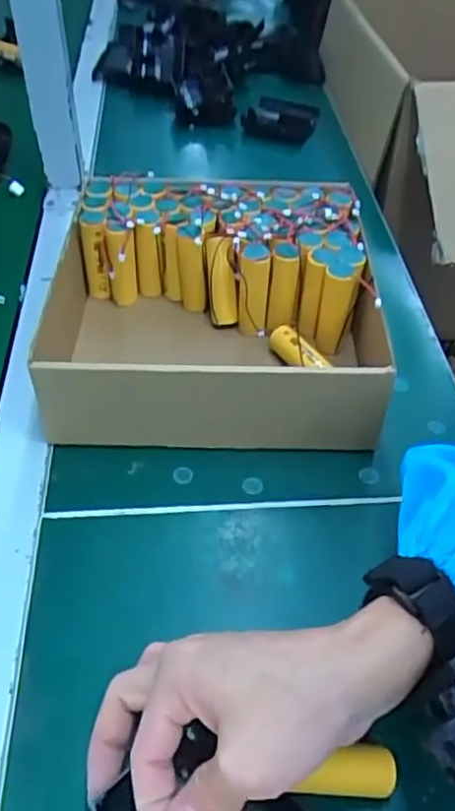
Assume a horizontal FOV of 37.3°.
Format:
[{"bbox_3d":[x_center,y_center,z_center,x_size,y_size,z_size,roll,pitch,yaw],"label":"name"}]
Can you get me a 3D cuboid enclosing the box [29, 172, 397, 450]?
[{"bbox_3d":[-0.005,-0.078,0.515,0.245,0.083,0.236,3,45,0],"label":"box"}]

